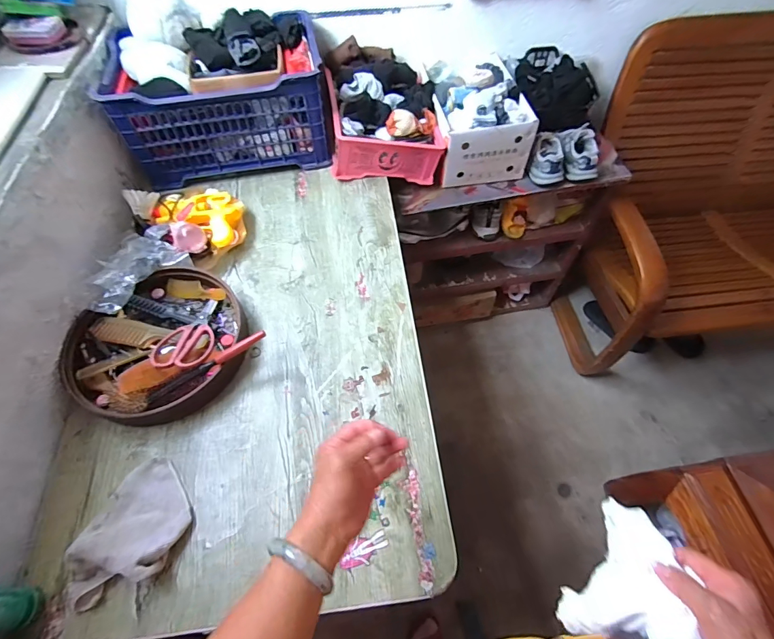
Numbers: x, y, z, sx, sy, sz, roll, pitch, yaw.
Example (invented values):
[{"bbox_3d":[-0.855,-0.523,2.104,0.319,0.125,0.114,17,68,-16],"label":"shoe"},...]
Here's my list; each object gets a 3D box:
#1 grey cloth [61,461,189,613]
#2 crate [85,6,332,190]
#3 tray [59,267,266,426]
[{"bbox_3d":[-0.364,0.299,0.554,0.129,0.059,0.197,16,60,10],"label":"grey cloth"},{"bbox_3d":[-0.372,-0.509,0.940,0.455,0.223,0.251,-12,59,-7],"label":"crate"},{"bbox_3d":[-0.406,0.041,0.708,0.287,0.069,0.275,0,58,1],"label":"tray"}]

